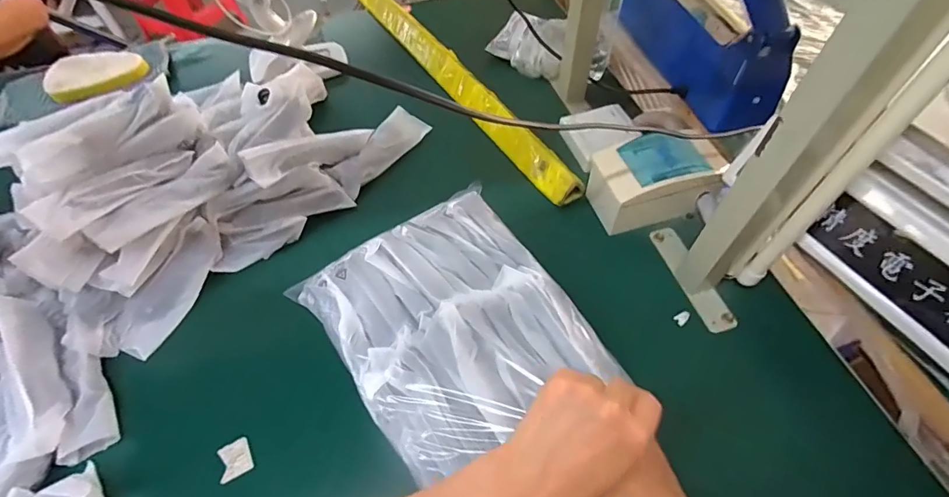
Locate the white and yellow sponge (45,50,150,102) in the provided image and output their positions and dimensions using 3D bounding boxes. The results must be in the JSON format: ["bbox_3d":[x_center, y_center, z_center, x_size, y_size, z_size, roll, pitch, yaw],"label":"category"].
[{"bbox_3d":[-0.566,-0.266,0.676,0.130,0.027,0.074,-21,58,-12],"label":"white and yellow sponge"}]

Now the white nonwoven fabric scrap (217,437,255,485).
[{"bbox_3d":[-0.210,0.185,0.398,0.026,0.008,0.029,-25,59,-14],"label":"white nonwoven fabric scrap"}]

